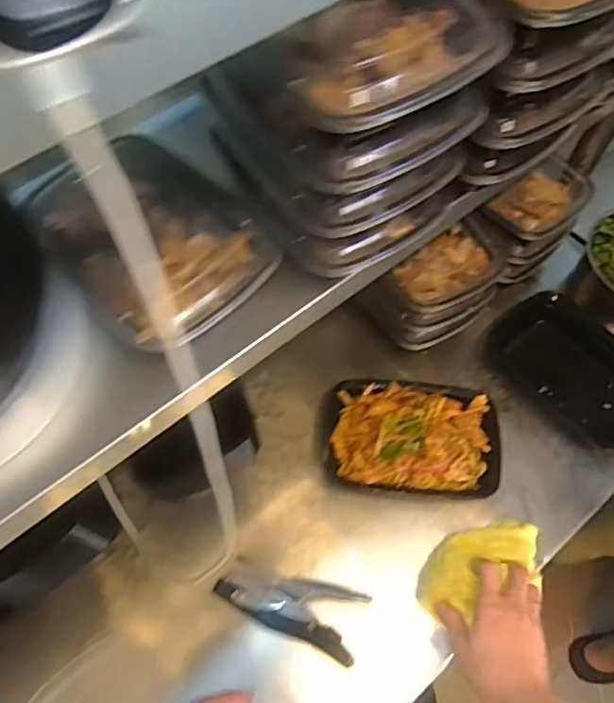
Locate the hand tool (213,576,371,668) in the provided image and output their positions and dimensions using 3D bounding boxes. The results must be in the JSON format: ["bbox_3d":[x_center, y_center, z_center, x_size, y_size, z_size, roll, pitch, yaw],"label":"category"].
[{"bbox_3d":[-0.020,0.274,0.596,0.158,0.013,0.067,15,64,8],"label":"hand tool"}]

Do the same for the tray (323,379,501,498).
[{"bbox_3d":[0.123,0.102,0.661,0.204,0.064,0.136,4,63,3],"label":"tray"}]

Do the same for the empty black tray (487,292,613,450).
[{"bbox_3d":[0.342,0.020,0.708,0.118,0.049,0.213,-36,68,-16],"label":"empty black tray"}]

